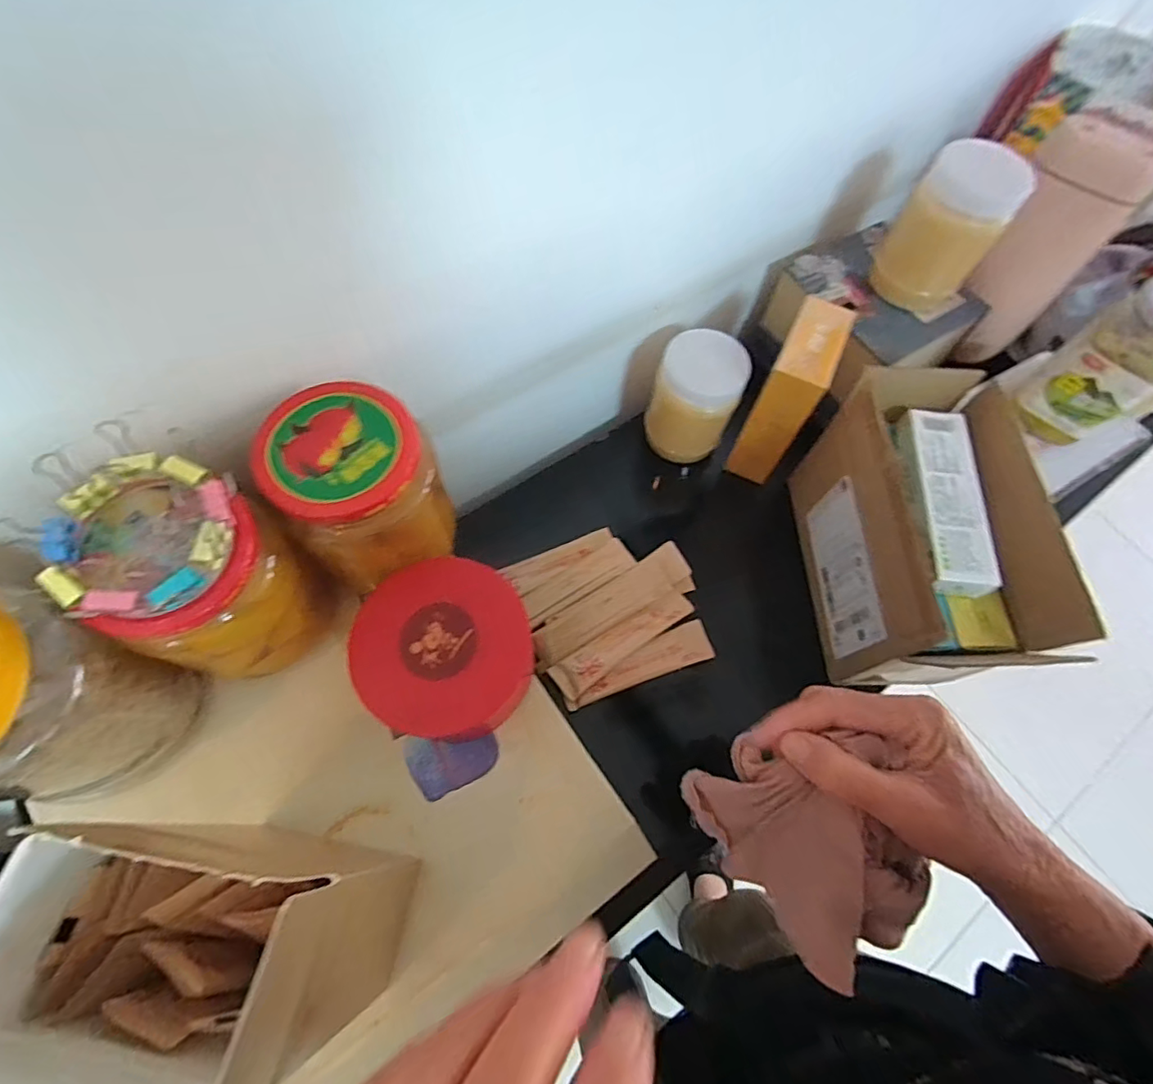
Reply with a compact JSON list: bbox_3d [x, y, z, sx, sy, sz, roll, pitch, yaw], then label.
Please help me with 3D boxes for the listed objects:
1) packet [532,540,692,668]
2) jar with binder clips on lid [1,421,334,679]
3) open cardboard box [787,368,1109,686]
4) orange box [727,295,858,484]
[{"bbox_3d":[0.032,0.050,0.468,0.148,0.006,0.034,-32,71,-17],"label":"packet"},{"bbox_3d":[-0.197,0.017,0.308,0.079,0.141,0.080,1,65,-3],"label":"jar with binder clips on lid"},{"bbox_3d":[0.257,-0.009,0.442,0.106,0.133,0.211,0,65,-4],"label":"open cardboard box"},{"bbox_3d":[0.181,-0.126,0.491,0.042,0.132,0.086,25,66,8],"label":"orange box"}]

